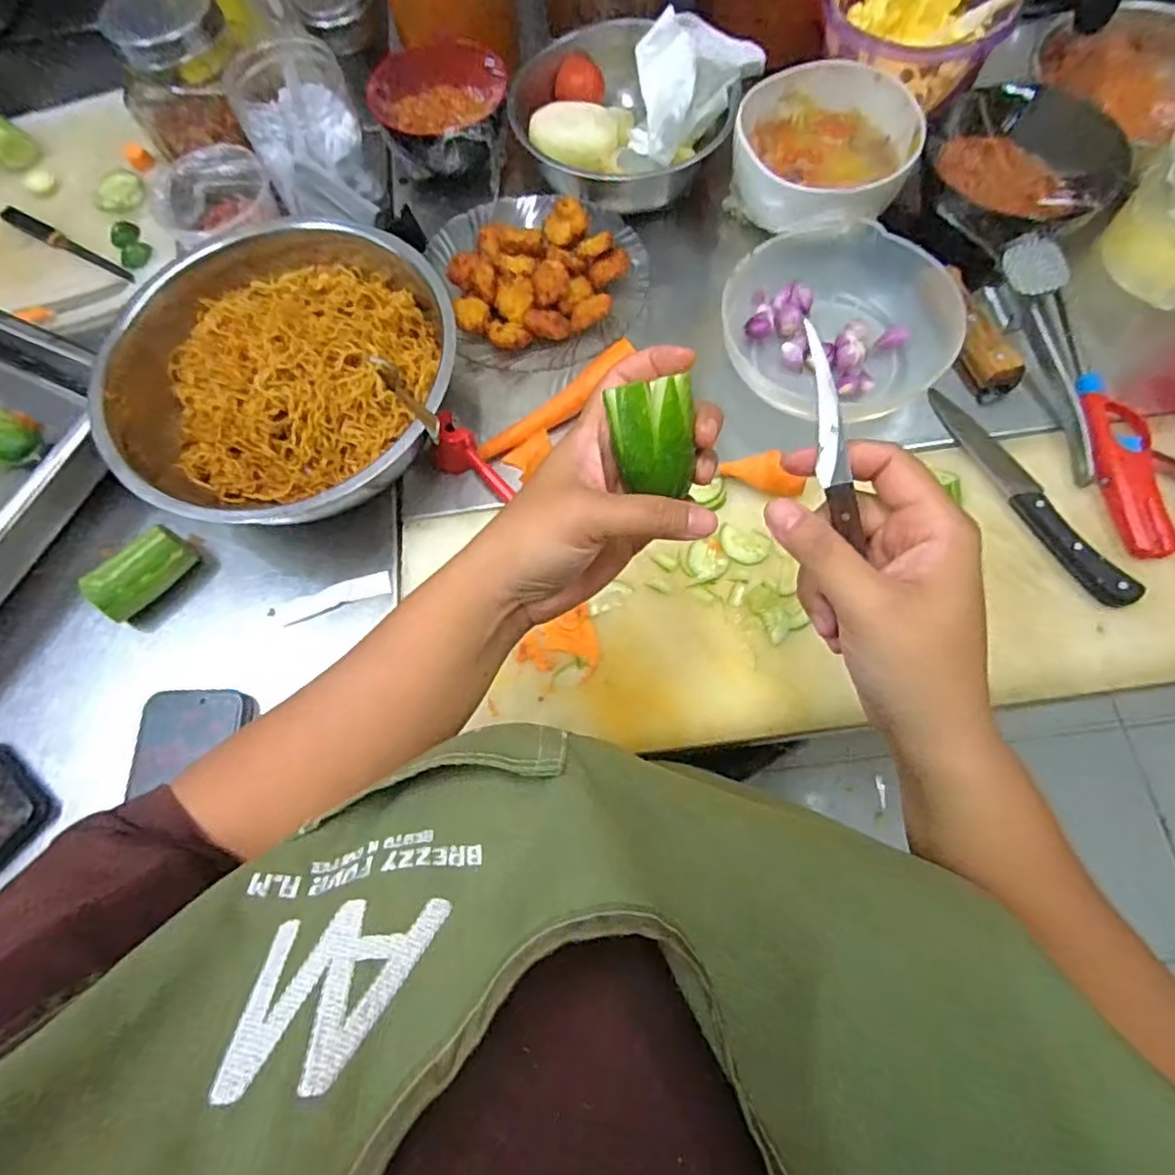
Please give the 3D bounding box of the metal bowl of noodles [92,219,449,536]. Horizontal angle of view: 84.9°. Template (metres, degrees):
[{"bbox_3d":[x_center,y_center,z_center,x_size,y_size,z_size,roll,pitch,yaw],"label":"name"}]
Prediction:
[{"bbox_3d":[-0.227,-0.183,0.502,0.263,0.076,0.274,-1,70,3],"label":"metal bowl of noodles"}]

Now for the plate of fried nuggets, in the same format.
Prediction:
[{"bbox_3d":[-0.039,-0.268,0.554,0.165,0.037,0.174,-1,70,3],"label":"plate of fried nuggets"}]

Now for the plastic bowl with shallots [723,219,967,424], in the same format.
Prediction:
[{"bbox_3d":[0.191,-0.215,0.528,0.163,0.068,0.183,-30,72,-7],"label":"plastic bowl with shallots"}]

